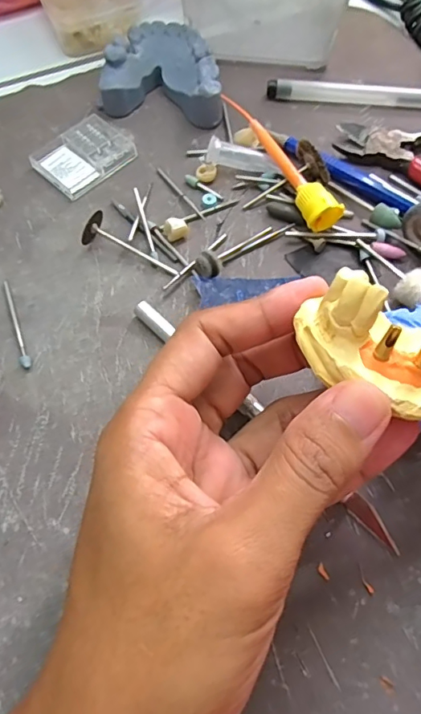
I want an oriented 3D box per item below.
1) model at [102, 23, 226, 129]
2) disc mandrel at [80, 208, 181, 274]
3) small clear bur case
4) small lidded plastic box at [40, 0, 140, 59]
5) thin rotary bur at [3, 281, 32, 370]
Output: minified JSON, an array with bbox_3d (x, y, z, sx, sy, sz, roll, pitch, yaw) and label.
[{"bbox_3d":[-0.022,-0.154,0.271,0.063,0.023,0.053,12,65,5],"label":"model"},{"bbox_3d":[-0.038,-0.048,0.228,0.045,0.013,0.017,35,69,14],"label":"disc mandrel"},{"bbox_3d":[-0.065,-0.106,0.258,0.048,0.006,0.037,-41,72,-18],"label":"small clear bur case"},{"bbox_3d":[-0.071,-0.213,0.302,0.055,0.018,0.056,-22,67,-11],"label":"small lidded plastic box"},{"bbox_3d":[-0.085,-0.015,0.217,0.004,0.004,0.047,-19,67,-10],"label":"thin rotary bur"}]

